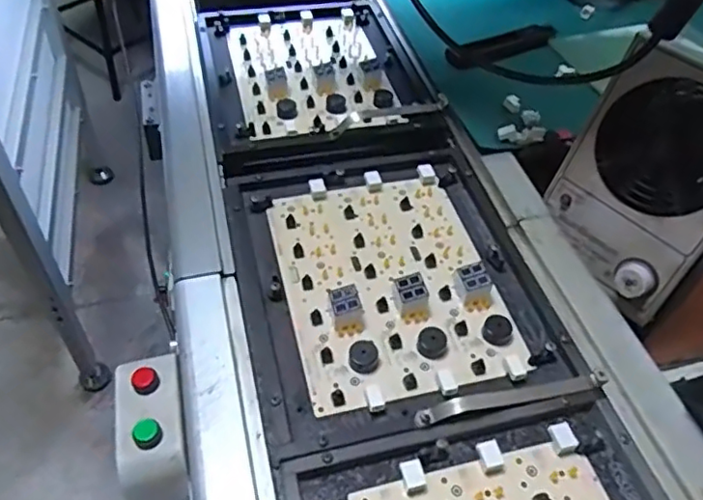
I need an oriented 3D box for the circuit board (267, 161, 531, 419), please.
[{"bbox_3d":[0.028,0.018,0.486,0.165,0.021,0.217,-10,50,-11],"label":"circuit board"}]

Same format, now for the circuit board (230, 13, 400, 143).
[{"bbox_3d":[-0.048,-0.210,0.679,0.163,0.019,0.226,-10,50,-11],"label":"circuit board"}]

